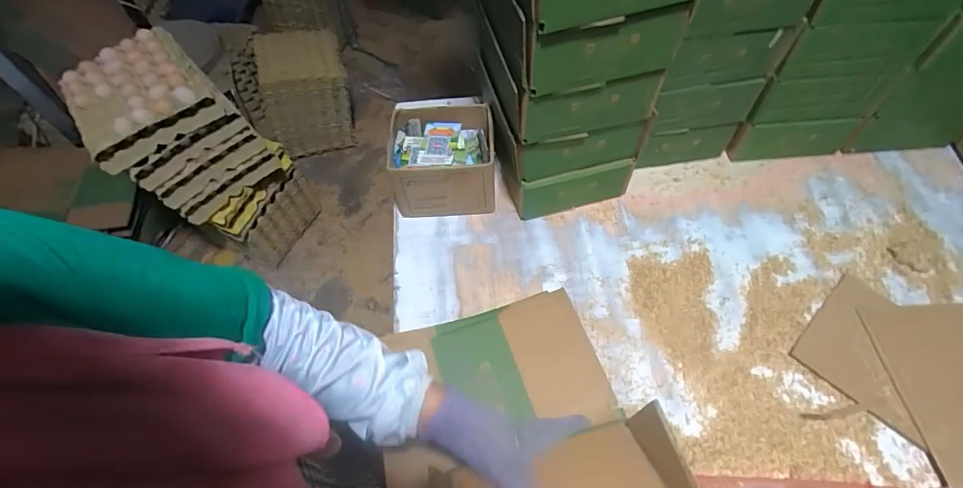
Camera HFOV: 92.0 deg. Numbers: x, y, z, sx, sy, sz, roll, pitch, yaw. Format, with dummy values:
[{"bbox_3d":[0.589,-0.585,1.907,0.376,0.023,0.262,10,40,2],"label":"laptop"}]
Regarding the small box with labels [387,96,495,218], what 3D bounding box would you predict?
[{"bbox_3d":[-0.063,-0.140,0.790,0.168,0.114,0.143,-3,58,-1],"label":"small box with labels"}]

